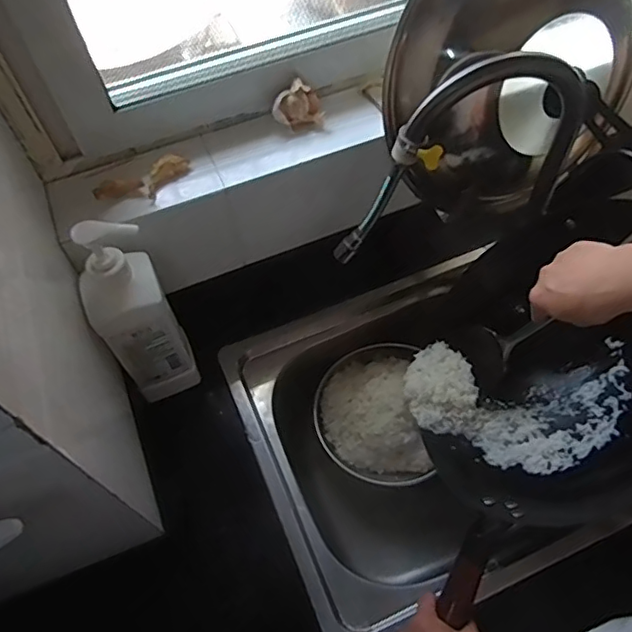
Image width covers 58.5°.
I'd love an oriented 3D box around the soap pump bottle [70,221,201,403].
[{"bbox_3d":[-0.200,0.001,0.630,0.080,0.253,0.068,-28,61,-13],"label":"soap pump bottle"}]

